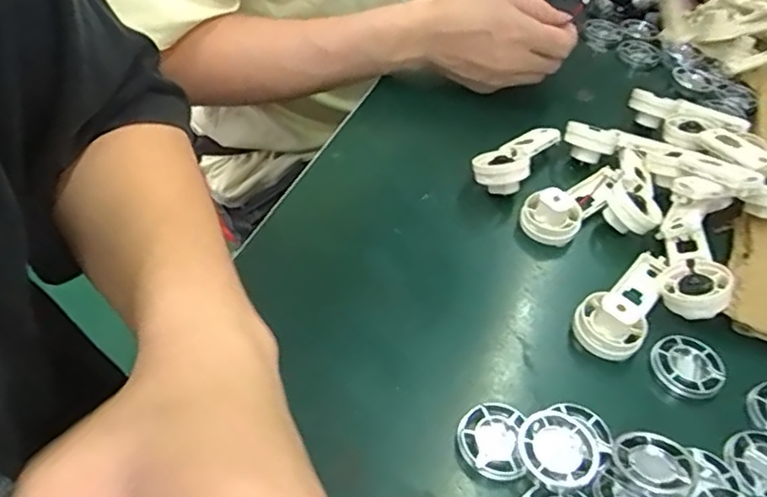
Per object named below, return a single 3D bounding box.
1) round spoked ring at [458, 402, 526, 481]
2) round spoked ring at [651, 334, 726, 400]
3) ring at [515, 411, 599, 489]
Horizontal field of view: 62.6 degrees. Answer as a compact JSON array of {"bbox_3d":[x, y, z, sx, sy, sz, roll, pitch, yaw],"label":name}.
[{"bbox_3d":[0.054,0.096,0.318,0.032,0.010,0.039,11,47,3],"label":"round spoked ring"},{"bbox_3d":[0.174,0.066,0.359,0.038,0.008,0.036,4,48,-4],"label":"round spoked ring"},{"bbox_3d":[0.085,0.098,0.308,0.038,0.007,0.040,4,48,-4],"label":"ring"}]

